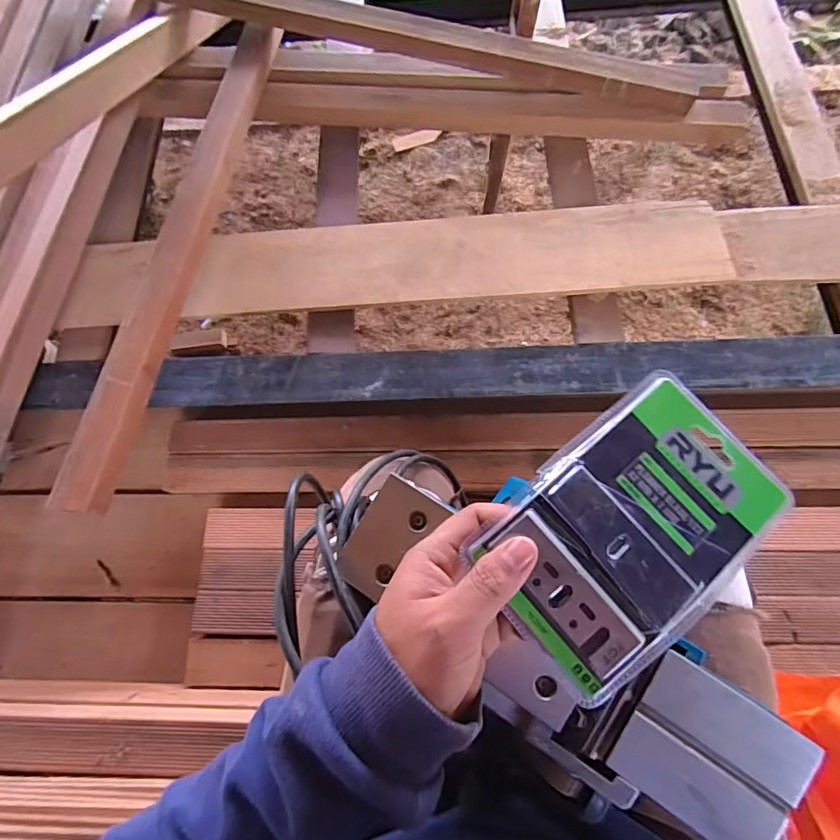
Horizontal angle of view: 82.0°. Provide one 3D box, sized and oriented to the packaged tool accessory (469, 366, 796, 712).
[{"bbox_3d":[0.109,0.054,0.249,0.154,0.029,0.098,-39,71,-12],"label":"packaged tool accessory"}]

